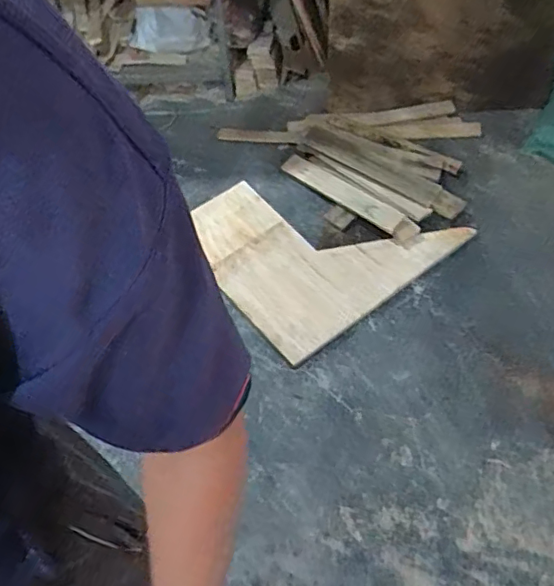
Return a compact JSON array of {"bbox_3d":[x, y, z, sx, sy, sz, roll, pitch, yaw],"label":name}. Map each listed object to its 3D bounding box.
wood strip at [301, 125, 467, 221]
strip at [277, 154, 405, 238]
[{"bbox_3d":[0.308,-0.370,1.692,0.547,0.024,0.079,32,84,18],"label":"wood strip"},{"bbox_3d":[0.187,-0.306,1.690,0.436,0.016,0.073,35,89,24],"label":"strip"}]

